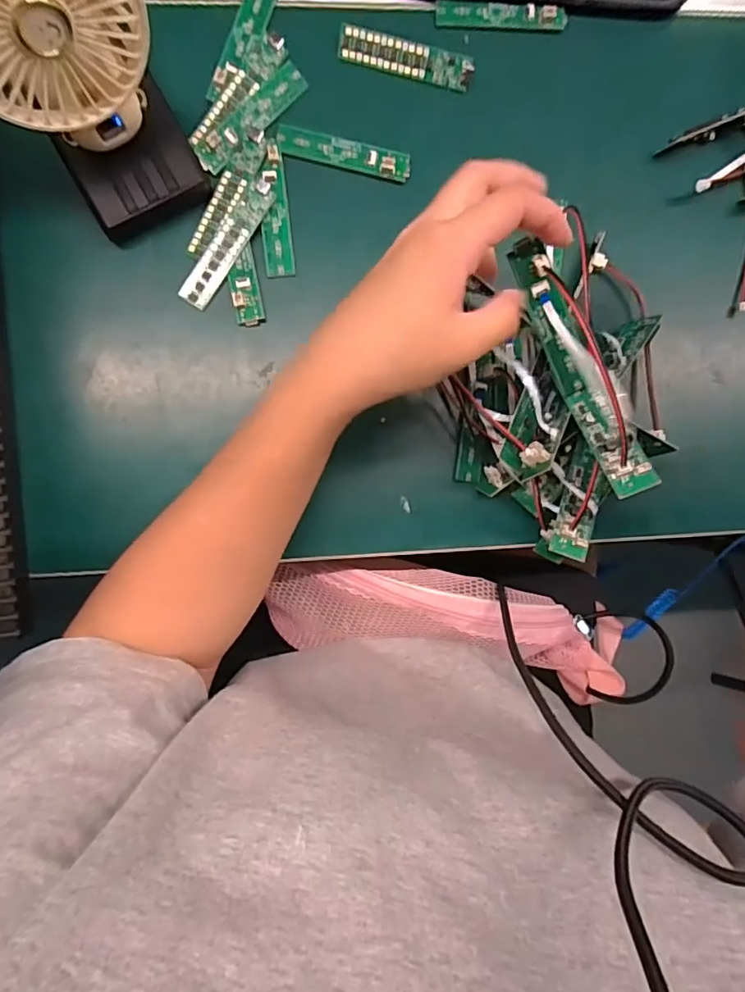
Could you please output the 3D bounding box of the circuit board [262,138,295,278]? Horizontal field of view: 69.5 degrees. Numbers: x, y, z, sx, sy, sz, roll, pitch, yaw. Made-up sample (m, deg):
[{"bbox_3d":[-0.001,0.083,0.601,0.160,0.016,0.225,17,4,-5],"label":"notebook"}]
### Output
[{"bbox_3d":[-0.060,-0.177,0.331,0.017,0.004,0.081,-6,95,-11],"label":"circuit board"}]

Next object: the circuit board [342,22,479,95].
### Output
[{"bbox_3d":[0.022,-0.275,0.338,0.084,0.004,0.019,12,121,-5],"label":"circuit board"}]

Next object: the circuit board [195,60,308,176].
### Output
[{"bbox_3d":[-0.073,-0.231,0.326,0.018,0.004,0.083,45,86,-2],"label":"circuit board"}]

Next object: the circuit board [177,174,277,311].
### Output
[{"bbox_3d":[-0.088,-0.155,0.327,0.018,0.006,0.086,34,86,-3],"label":"circuit board"}]

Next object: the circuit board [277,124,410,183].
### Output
[{"bbox_3d":[-0.017,-0.214,0.335,0.082,0.007,0.019,9,88,-4],"label":"circuit board"}]

